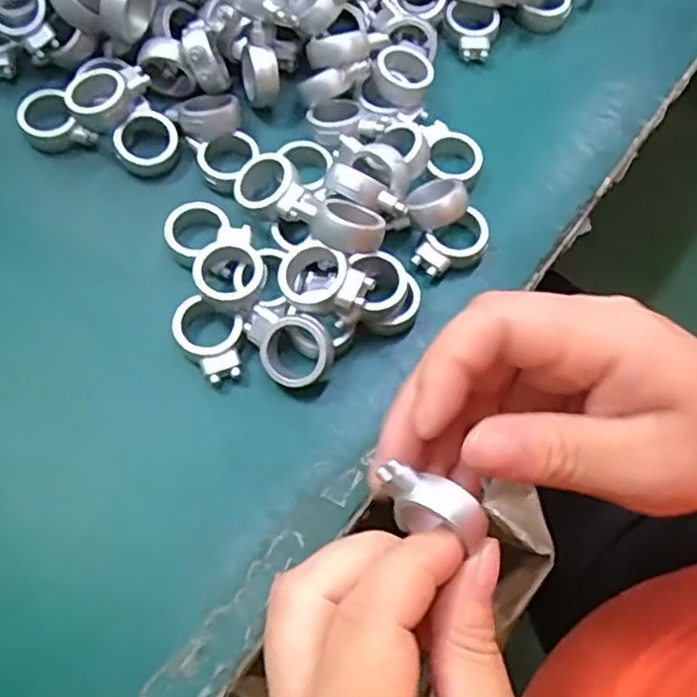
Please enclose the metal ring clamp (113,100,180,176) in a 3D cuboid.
[{"bbox_3d":[-0.084,-0.086,0.293,0.025,0.013,0.027,1,67,-3],"label":"metal ring clamp"}]

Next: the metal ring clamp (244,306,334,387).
[{"bbox_3d":[-0.022,0.000,0.253,0.032,0.009,0.026,15,89,7],"label":"metal ring clamp"}]

